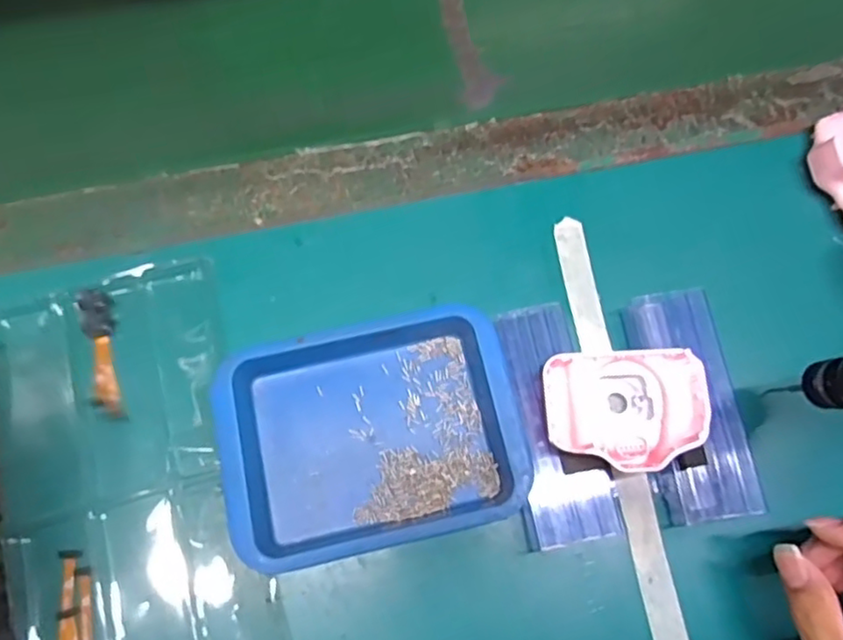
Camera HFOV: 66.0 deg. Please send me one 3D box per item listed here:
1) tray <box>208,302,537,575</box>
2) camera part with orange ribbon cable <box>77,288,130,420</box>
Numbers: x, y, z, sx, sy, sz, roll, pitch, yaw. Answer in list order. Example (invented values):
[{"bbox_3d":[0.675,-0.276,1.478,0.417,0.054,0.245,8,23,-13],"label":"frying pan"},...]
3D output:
[{"bbox_3d":[-0.028,0.060,0.359,0.158,0.027,0.123,-12,73,-4],"label":"tray"},{"bbox_3d":[-0.187,0.020,0.380,0.018,0.005,0.078,-9,77,-22],"label":"camera part with orange ribbon cable"}]

